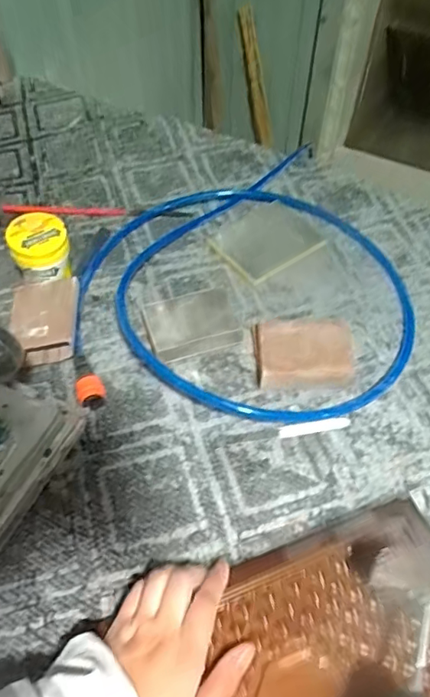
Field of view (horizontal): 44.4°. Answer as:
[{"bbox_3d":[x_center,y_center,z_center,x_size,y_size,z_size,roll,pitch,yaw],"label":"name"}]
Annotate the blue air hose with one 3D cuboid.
[{"bbox_3d":[0.025,-0.094,0.619,0.389,0.046,0.407,1,53,-1],"label":"blue air hose"}]

